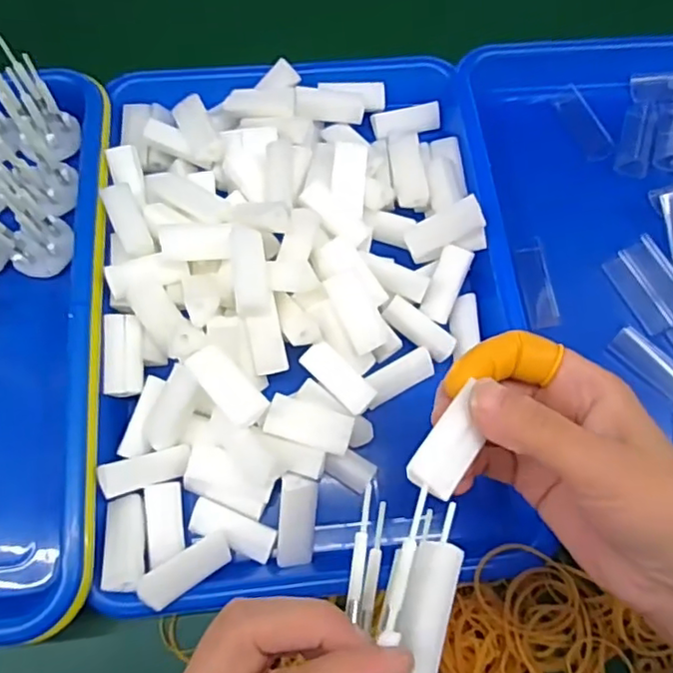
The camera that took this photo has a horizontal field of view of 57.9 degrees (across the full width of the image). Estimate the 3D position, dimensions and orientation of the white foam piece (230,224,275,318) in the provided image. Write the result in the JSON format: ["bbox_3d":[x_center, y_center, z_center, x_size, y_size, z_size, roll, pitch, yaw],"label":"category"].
[{"bbox_3d":[-0.047,-0.036,0.330,0.020,0.012,0.050,-9,88,-4],"label":"white foam piece"}]

